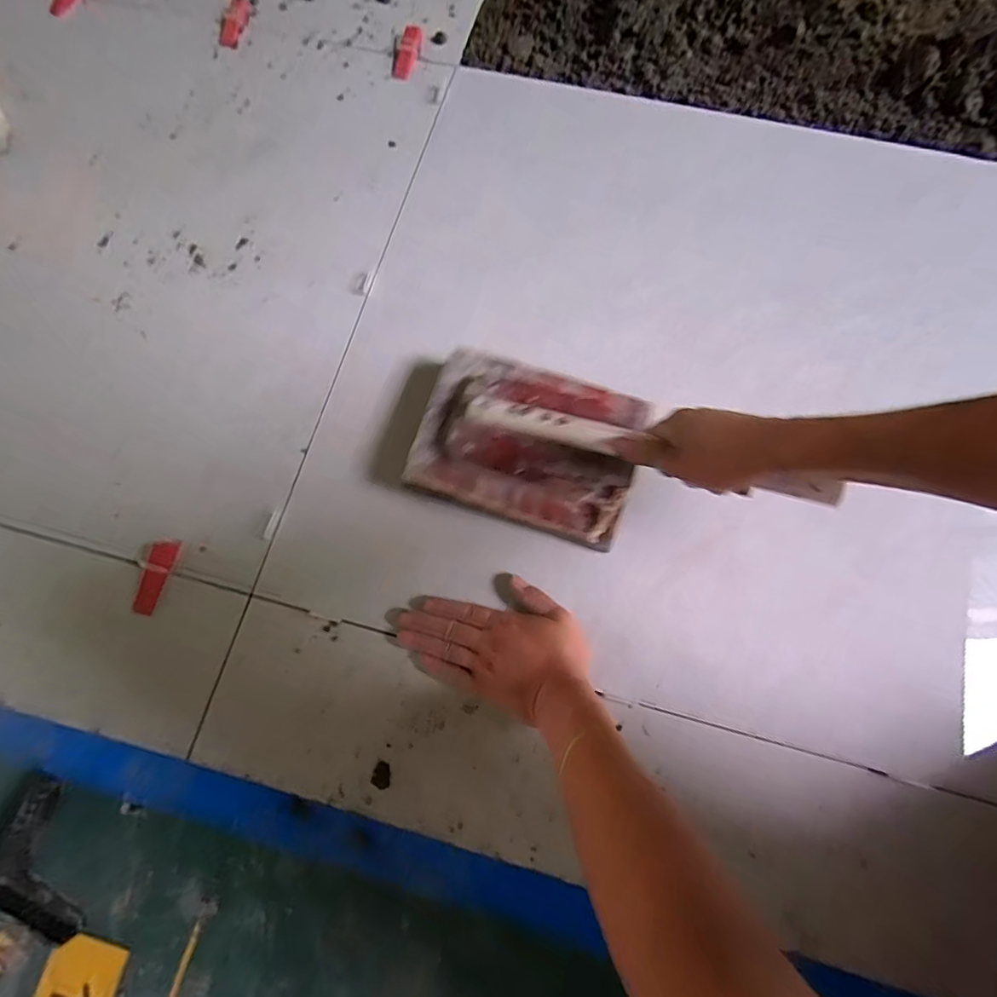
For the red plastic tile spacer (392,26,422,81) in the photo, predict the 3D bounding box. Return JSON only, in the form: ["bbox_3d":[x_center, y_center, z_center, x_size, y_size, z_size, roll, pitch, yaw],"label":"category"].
[{"bbox_3d":[-0.125,-0.616,0.697,0.028,0.011,0.085,14,76,4],"label":"red plastic tile spacer"}]

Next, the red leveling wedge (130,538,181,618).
[{"bbox_3d":[-0.350,0.078,0.512,0.024,0.016,0.076,19,76,6],"label":"red leveling wedge"}]

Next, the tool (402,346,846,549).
[{"bbox_3d":[0.050,-0.055,0.489,0.258,0.074,0.160,19,76,6],"label":"tool"}]

